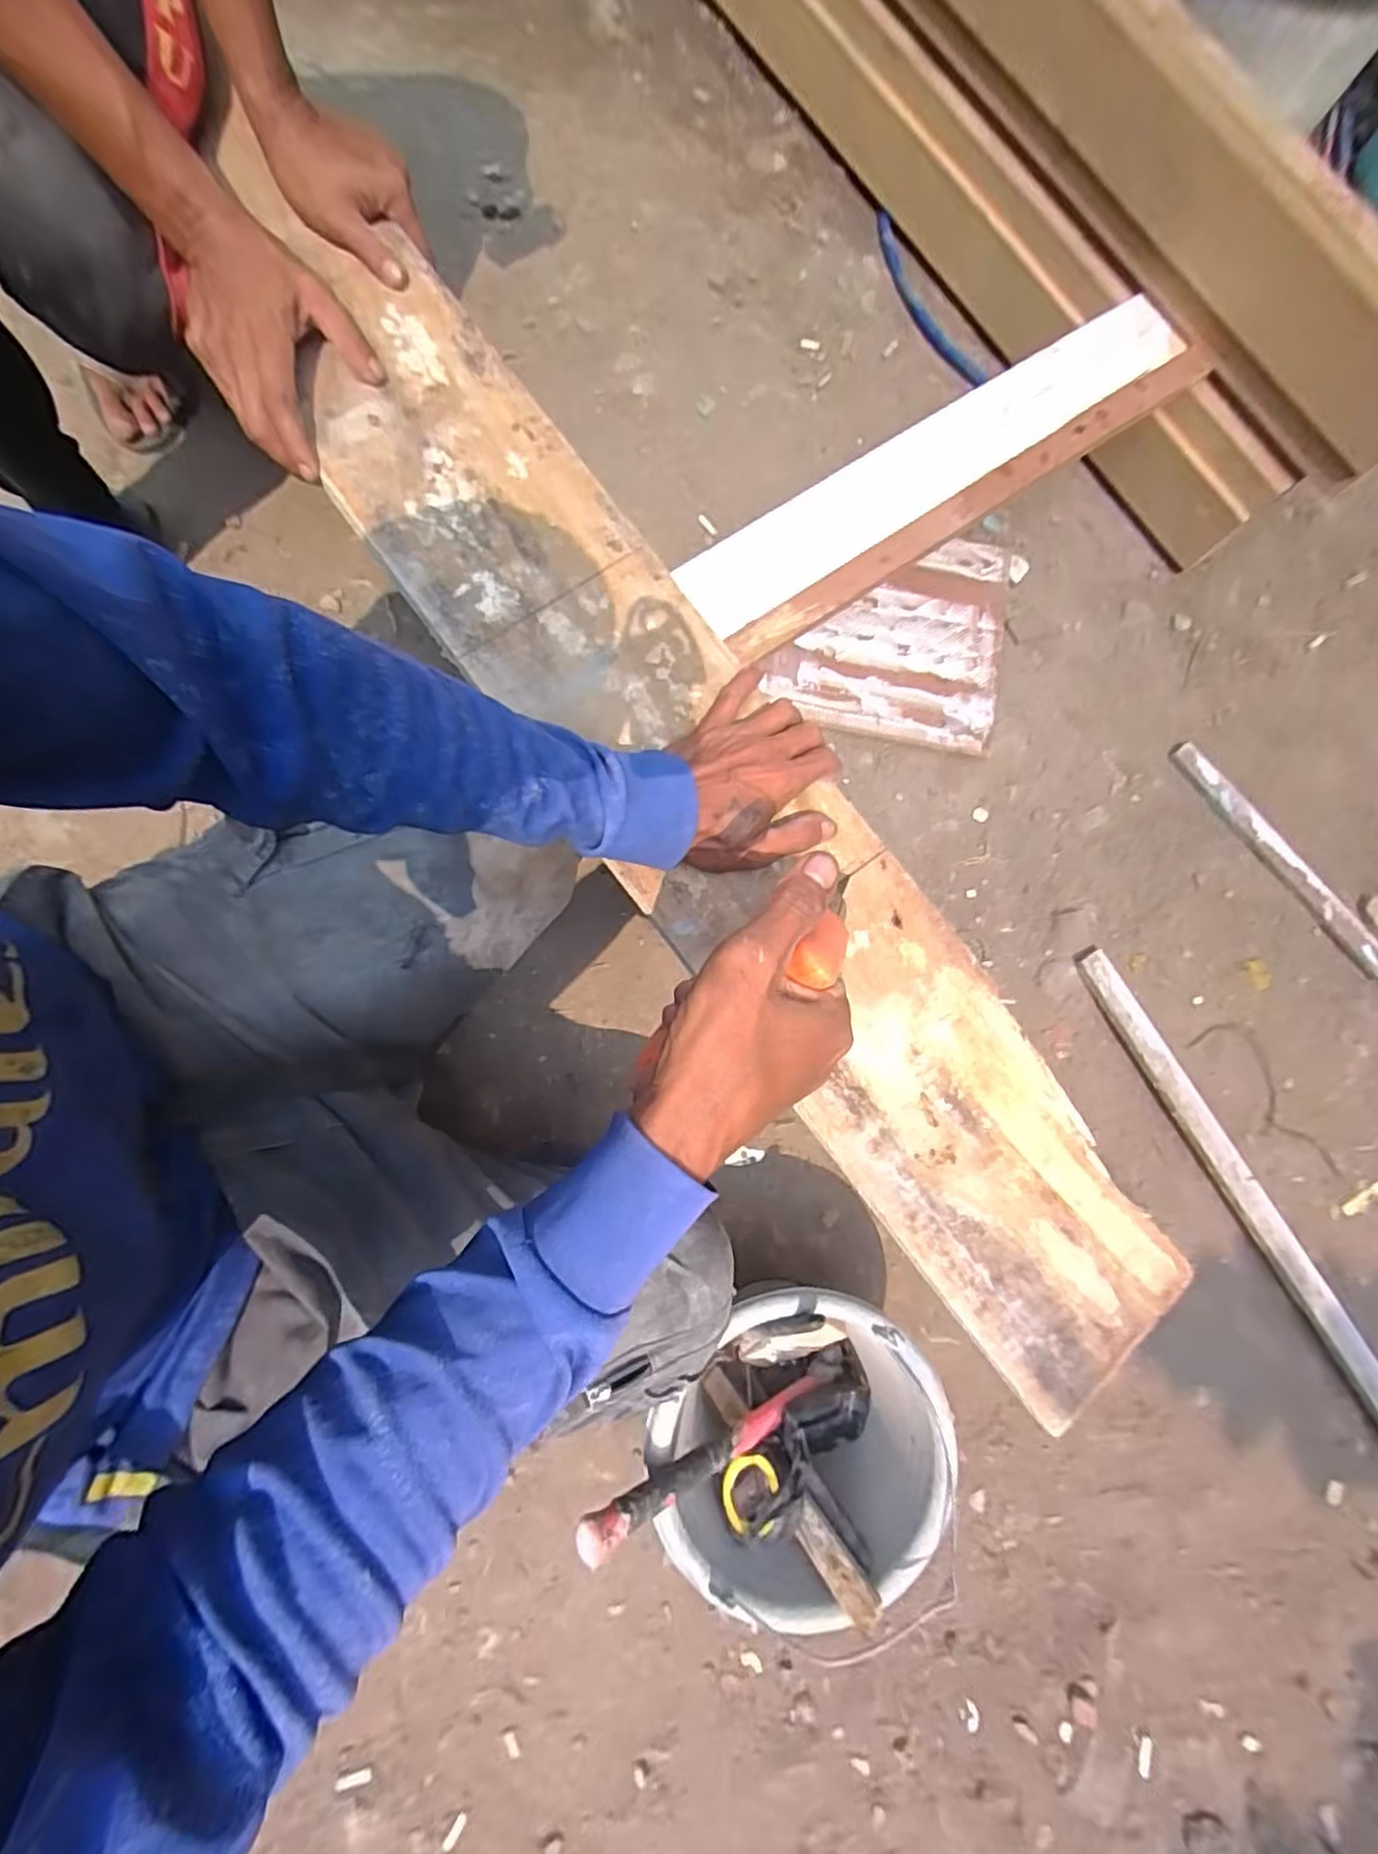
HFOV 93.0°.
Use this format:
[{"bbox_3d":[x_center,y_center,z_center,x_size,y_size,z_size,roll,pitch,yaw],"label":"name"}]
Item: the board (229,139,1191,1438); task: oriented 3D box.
[{"bbox_3d":[0.013,-0.087,0.473,0.168,0.019,0.933,-35,87,-7],"label":"board"}]

